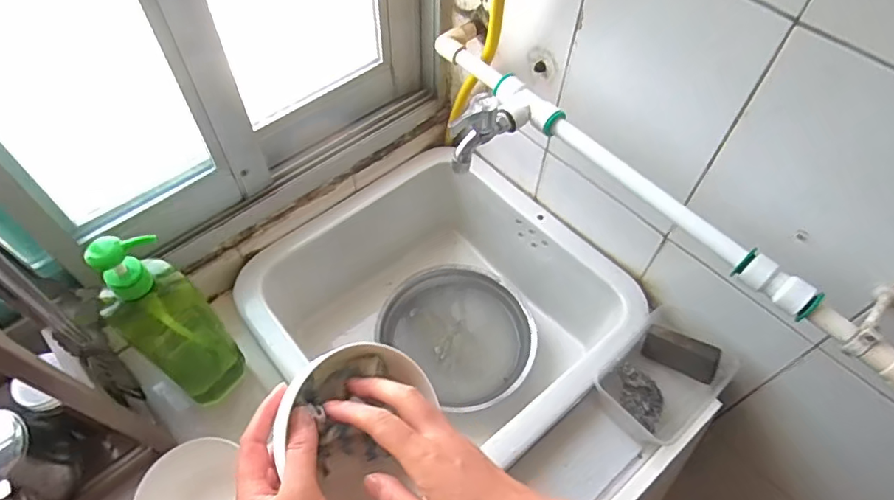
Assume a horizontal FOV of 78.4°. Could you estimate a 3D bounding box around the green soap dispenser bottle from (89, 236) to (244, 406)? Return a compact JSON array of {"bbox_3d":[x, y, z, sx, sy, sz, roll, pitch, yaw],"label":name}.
[{"bbox_3d":[-0.299,0.081,0.596,0.066,0.268,0.080,34,61,19],"label":"green soap dispenser bottle"}]

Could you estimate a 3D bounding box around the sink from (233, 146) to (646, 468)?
[{"bbox_3d":[-0.013,0.096,0.835,0.434,0.195,0.454,-39,65,-24],"label":"sink"}]

